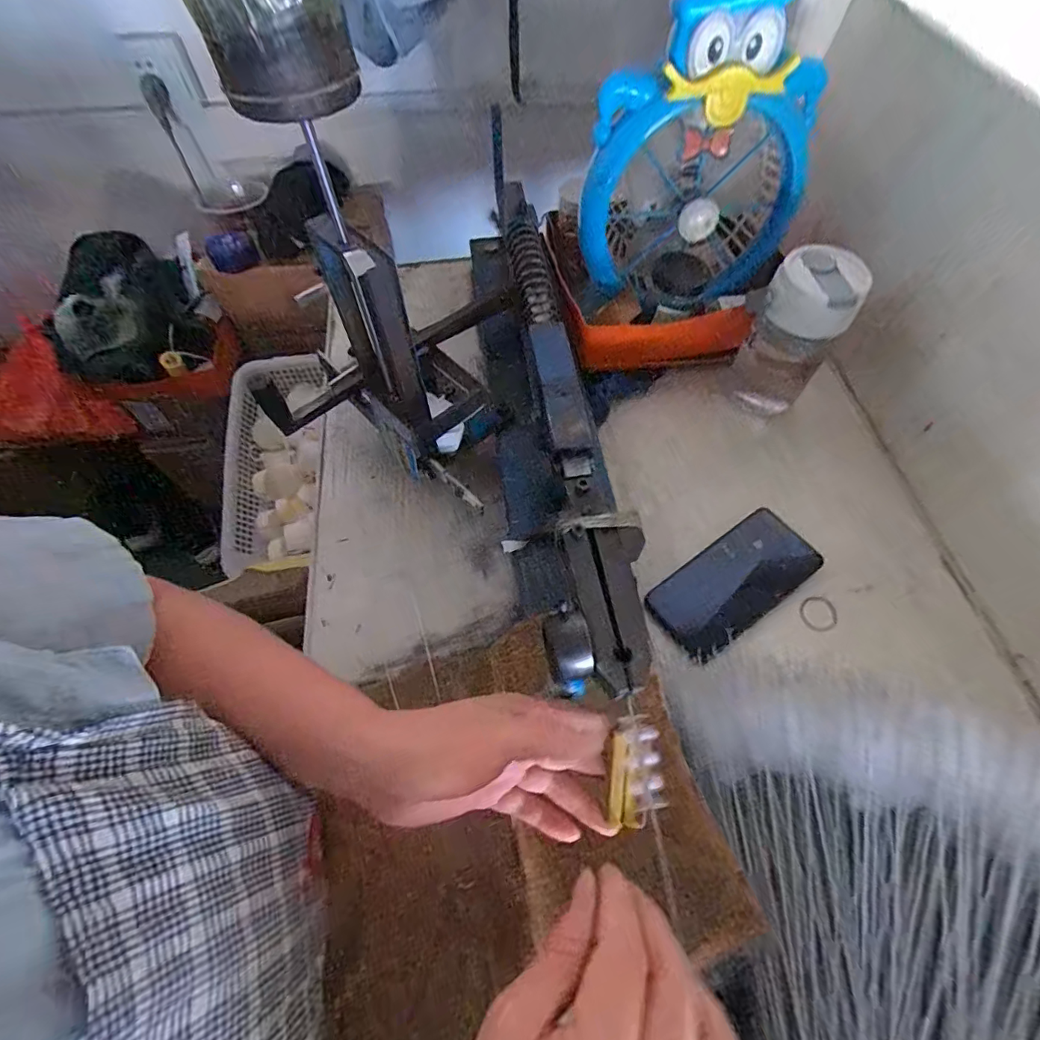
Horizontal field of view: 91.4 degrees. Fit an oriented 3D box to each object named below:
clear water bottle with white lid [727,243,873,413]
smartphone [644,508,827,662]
[{"bbox_3d":[0.269,-0.177,0.513,0.078,0.155,0.081,26,64,13],"label":"clear water bottle with white lid"},{"bbox_3d":[0.199,0.057,0.472,0.164,0.012,0.076,-32,66,-17],"label":"smartphone"}]

